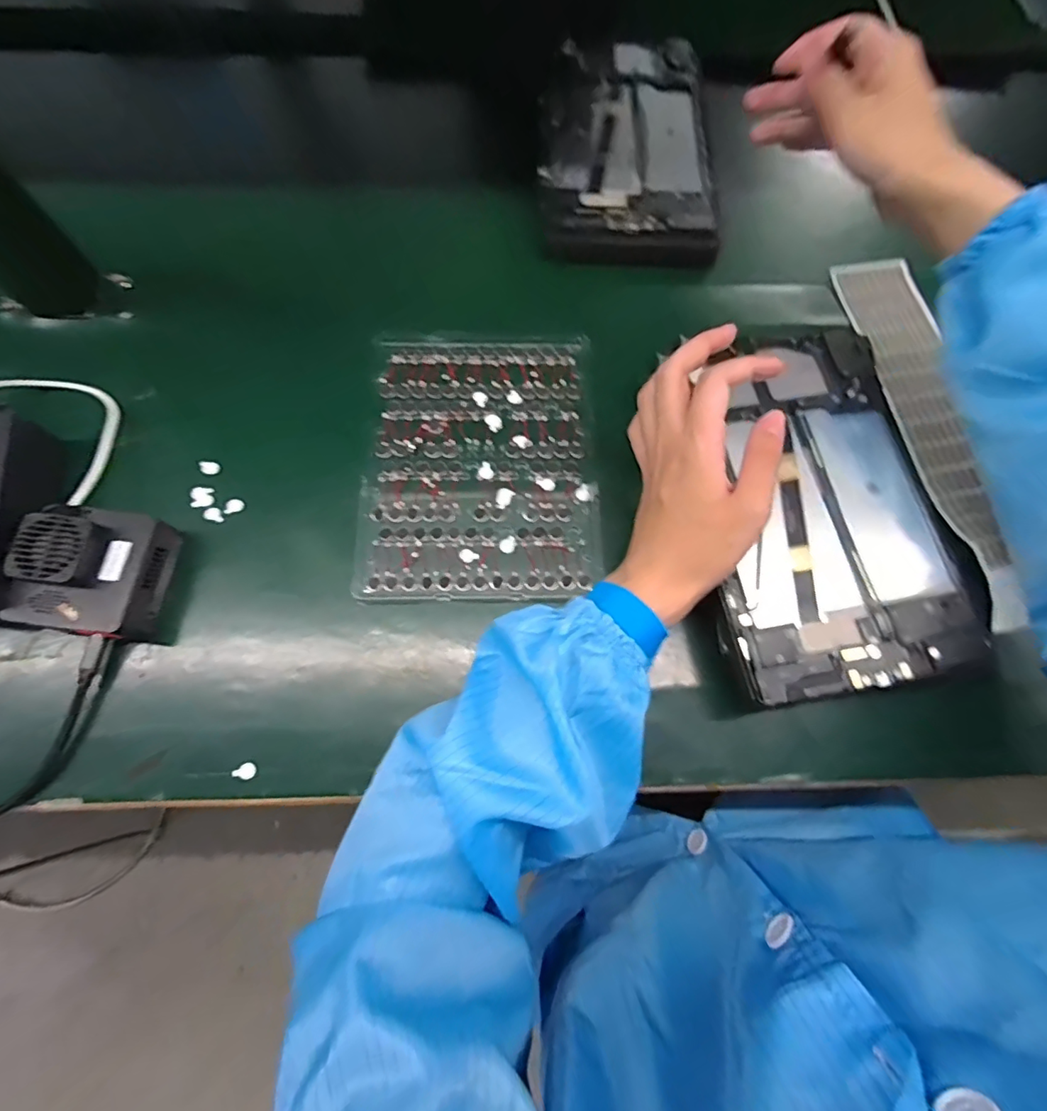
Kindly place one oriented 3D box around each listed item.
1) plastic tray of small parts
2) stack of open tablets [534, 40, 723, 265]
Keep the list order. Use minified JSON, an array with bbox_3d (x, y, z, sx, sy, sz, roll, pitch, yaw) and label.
[{"bbox_3d":[-0.032,-0.072,0.384,0.164,0.009,0.213,-2,73,-2],"label":"plastic tray of small parts"},{"bbox_3d":[0.091,-0.372,0.480,0.152,0.032,0.257,0,73,-2],"label":"stack of open tablets"}]

